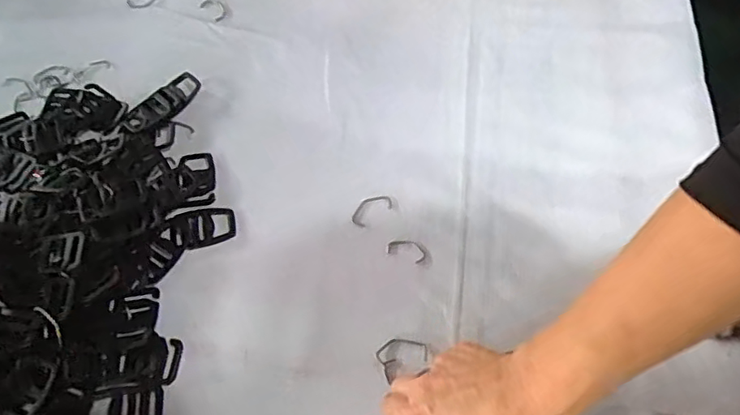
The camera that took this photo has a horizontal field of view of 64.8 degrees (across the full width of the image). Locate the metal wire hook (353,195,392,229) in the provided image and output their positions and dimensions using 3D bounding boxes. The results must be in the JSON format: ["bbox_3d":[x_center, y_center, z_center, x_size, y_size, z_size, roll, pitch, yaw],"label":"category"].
[{"bbox_3d":[0.001,0.000,0.503,0.039,0.004,0.021,-34,67,-18],"label":"metal wire hook"}]

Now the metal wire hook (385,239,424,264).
[{"bbox_3d":[0.031,0.034,0.487,0.033,0.004,0.018,22,63,10],"label":"metal wire hook"}]

